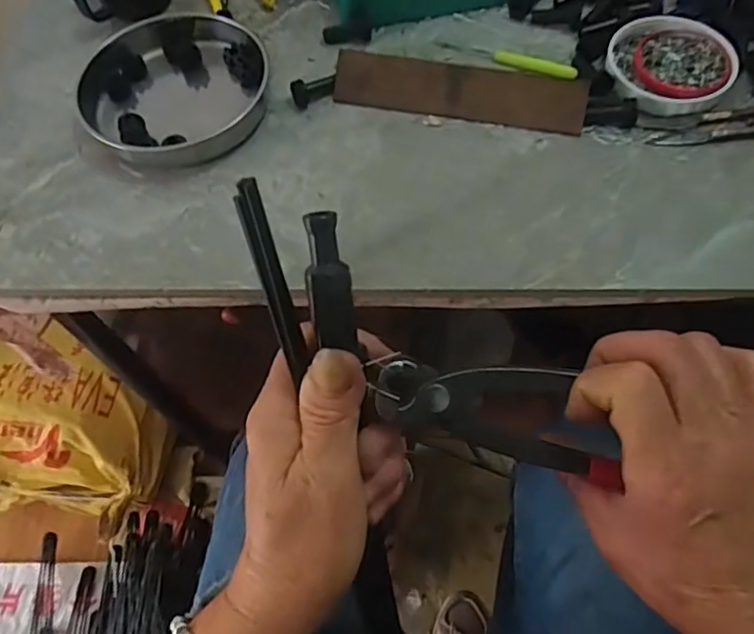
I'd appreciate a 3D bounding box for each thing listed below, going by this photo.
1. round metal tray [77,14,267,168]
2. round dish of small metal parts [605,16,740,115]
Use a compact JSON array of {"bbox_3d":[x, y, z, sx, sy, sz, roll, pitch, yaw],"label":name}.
[{"bbox_3d":[-0.149,-0.182,0.469,0.150,0.022,0.150,-1,62,3],"label":"round metal tray"},{"bbox_3d":[0.220,-0.189,0.457,0.089,0.013,0.091,11,64,9],"label":"round dish of small metal parts"}]

